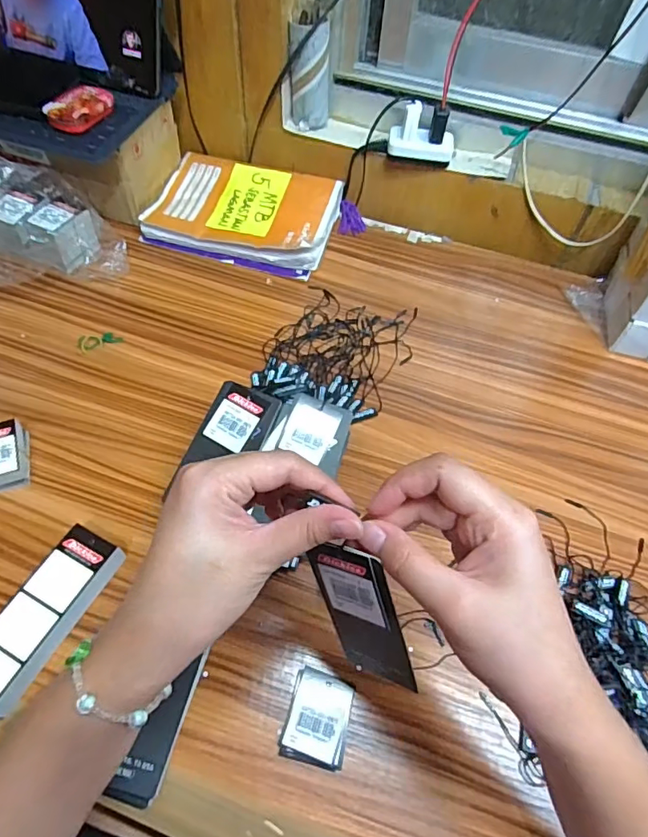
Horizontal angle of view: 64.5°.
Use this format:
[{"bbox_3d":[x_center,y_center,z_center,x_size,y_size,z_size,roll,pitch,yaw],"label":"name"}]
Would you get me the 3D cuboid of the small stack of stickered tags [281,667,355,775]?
[{"bbox_3d":[-0.004,0.200,0.344,0.042,0.004,0.053,13,58,5],"label":"small stack of stickered tags"}]

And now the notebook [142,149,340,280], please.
[{"bbox_3d":[-0.092,-0.241,0.604,0.202,0.027,0.146,14,58,5],"label":"notebook"}]

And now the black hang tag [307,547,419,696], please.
[{"bbox_3d":[0.019,0.101,0.264,0.046,0.089,0.004,2,29,39],"label":"black hang tag"}]

